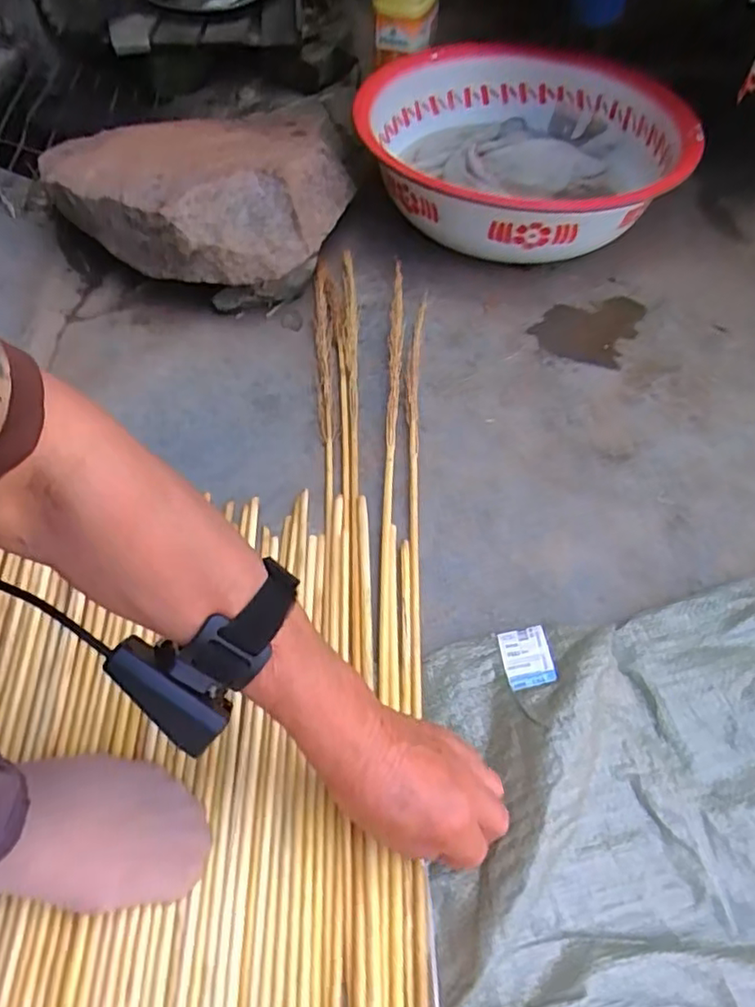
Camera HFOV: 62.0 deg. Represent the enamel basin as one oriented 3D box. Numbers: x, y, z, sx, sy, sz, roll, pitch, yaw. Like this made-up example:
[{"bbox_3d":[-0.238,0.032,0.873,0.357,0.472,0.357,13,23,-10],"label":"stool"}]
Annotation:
[{"bbox_3d":[0.185,-0.419,0.781,0.364,0.130,0.365,-8,56,-8],"label":"enamel basin"}]

